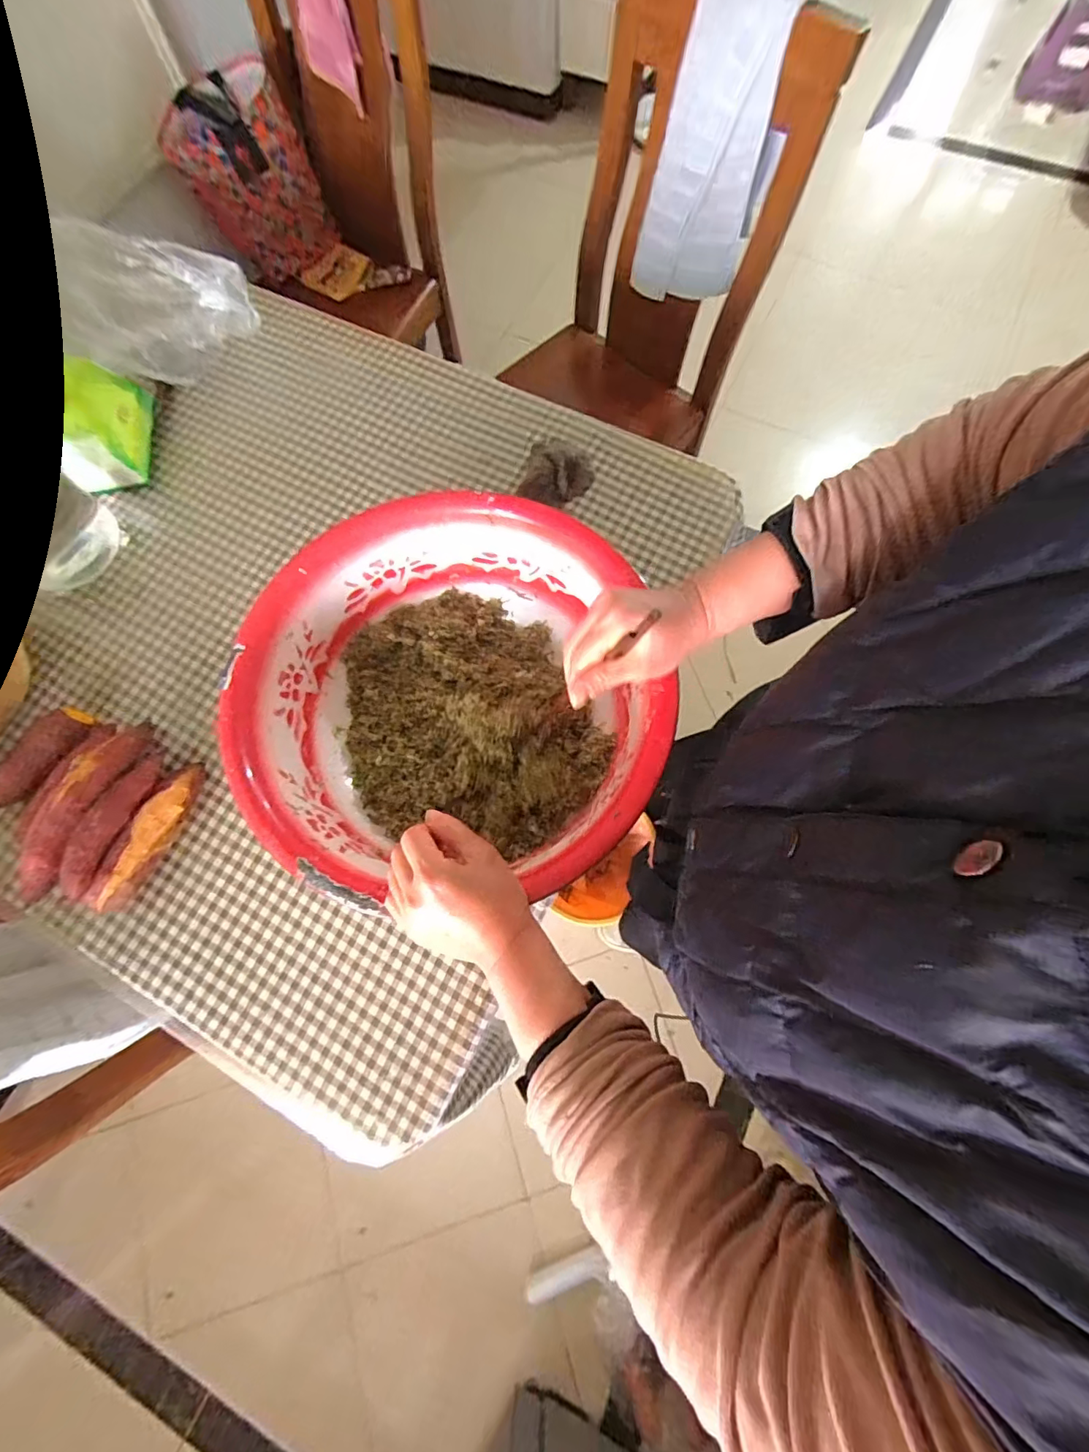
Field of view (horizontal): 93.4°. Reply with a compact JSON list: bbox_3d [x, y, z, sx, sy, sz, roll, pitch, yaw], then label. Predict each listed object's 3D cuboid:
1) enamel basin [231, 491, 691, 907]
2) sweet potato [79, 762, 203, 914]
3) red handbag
[{"bbox_3d":[-0.088,-0.026,0.502,0.358,0.123,0.356,0,73,1],"label":"enamel basin"},{"bbox_3d":[-0.400,0.112,0.521,0.036,0.051,0.157,17,74,6],"label":"sweet potato"},{"bbox_3d":[-0.650,-1.228,1.152,0.270,0.281,0.183,-18,73,-4],"label":"red handbag"}]

